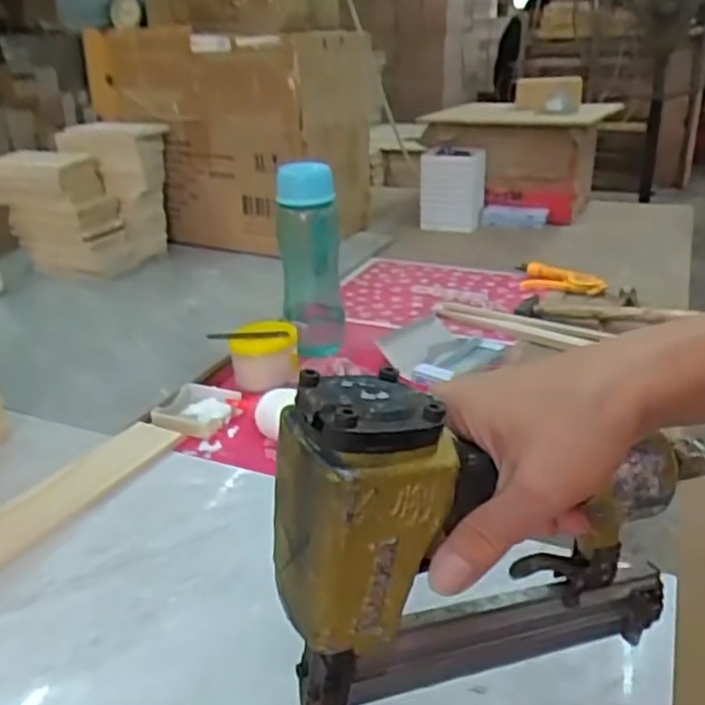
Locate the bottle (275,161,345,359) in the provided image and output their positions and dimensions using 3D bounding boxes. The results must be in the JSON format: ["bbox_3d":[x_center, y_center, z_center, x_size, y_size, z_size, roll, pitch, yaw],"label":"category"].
[{"bbox_3d":[-0.051,-0.110,0.874,0.078,0.244,0.071,-2,24,-4],"label":"bottle"}]

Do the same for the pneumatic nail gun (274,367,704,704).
[{"bbox_3d":[0.077,0.080,0.329,0.225,0.169,0.045,-11,27,-24],"label":"pneumatic nail gun"}]

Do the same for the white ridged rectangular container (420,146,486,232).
[{"bbox_3d":[0.199,-0.328,1.445,0.138,0.173,0.050,-9,44,-5],"label":"white ridged rectangular container"}]

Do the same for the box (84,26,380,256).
[{"bbox_3d":[-0.197,-0.382,1.293,0.412,0.348,0.274,10,26,21],"label":"box"}]

